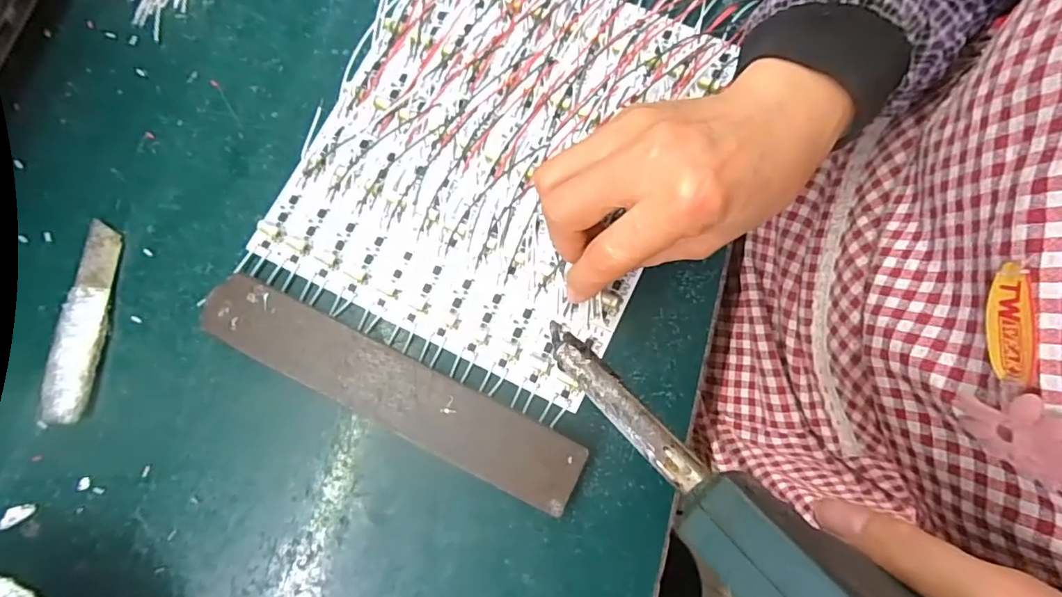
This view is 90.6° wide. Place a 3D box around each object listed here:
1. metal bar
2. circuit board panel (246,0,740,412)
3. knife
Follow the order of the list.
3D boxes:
[{"bbox_3d":[-0.069,0.045,0.260,0.196,0.017,0.035,26,79,6],"label":"metal bar"},{"bbox_3d":[-0.016,-0.086,0.293,0.189,0.010,0.227,25,79,6],"label":"circuit board panel"},{"bbox_3d":[-0.231,0.010,0.272,0.025,0.009,0.103,5,78,2],"label":"knife"}]

